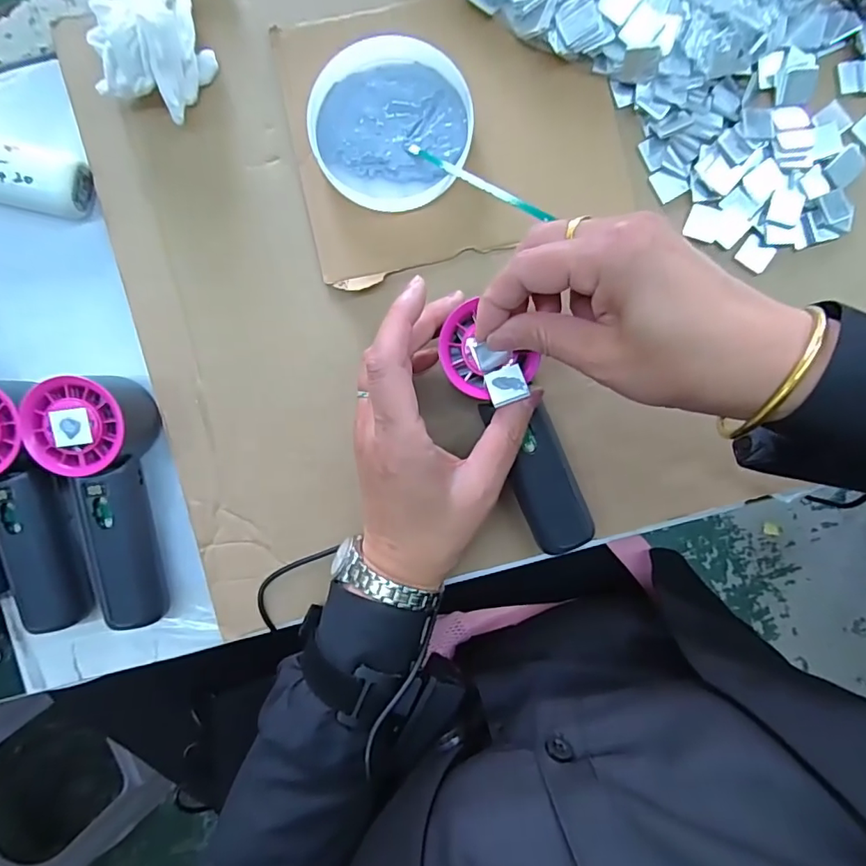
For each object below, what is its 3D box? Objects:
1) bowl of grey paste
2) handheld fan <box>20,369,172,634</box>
[{"bbox_3d":[-0.027,-0.198,0.335,0.097,0.016,0.105,0,89,1],"label":"bowl of grey paste"},{"bbox_3d":[-0.200,0.044,0.323,0.049,0.053,0.151,-5,89,1],"label":"handheld fan"}]

